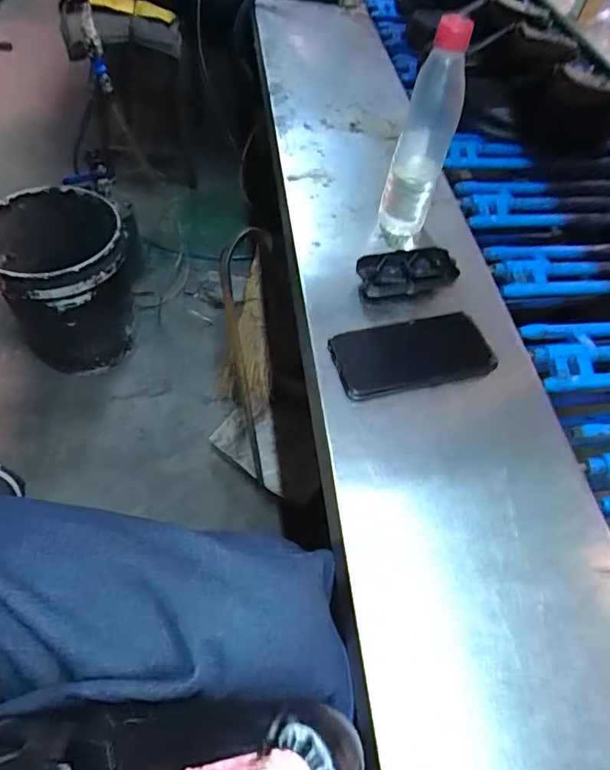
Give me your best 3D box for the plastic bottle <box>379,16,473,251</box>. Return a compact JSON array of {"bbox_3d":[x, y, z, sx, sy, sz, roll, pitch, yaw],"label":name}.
[{"bbox_3d":[0.125,-0.262,0.546,0.060,0.220,0.053,22,56,12],"label":"plastic bottle"}]

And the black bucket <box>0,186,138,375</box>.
[{"bbox_3d":[-0.576,-0.254,1.215,0.301,0.320,0.316,2,55,-2],"label":"black bucket"}]

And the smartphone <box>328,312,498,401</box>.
[{"bbox_3d":[0.111,-0.033,0.519,0.166,0.010,0.081,-10,56,-11],"label":"smartphone"}]

